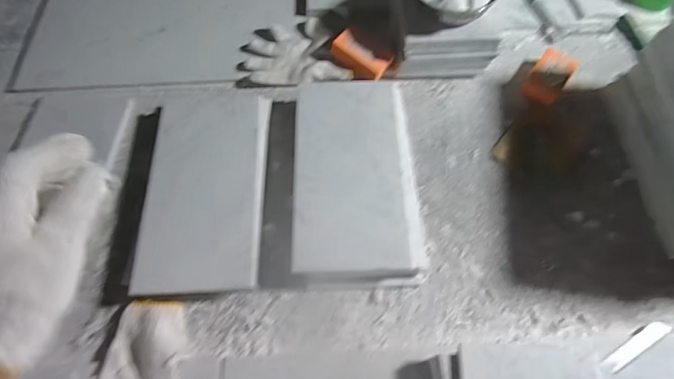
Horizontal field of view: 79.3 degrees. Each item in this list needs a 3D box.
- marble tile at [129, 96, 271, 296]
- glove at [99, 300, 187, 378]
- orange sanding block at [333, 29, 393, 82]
[{"bbox_3d":[-0.184,-0.009,0.578,0.158,0.021,0.303,0,66,-5],"label":"marble tile"},{"bbox_3d":[-0.228,0.209,0.472,0.088,0.028,0.157,4,63,4],"label":"glove"},{"bbox_3d":[0.042,-0.227,0.687,0.097,0.026,0.053,32,64,0],"label":"orange sanding block"}]

